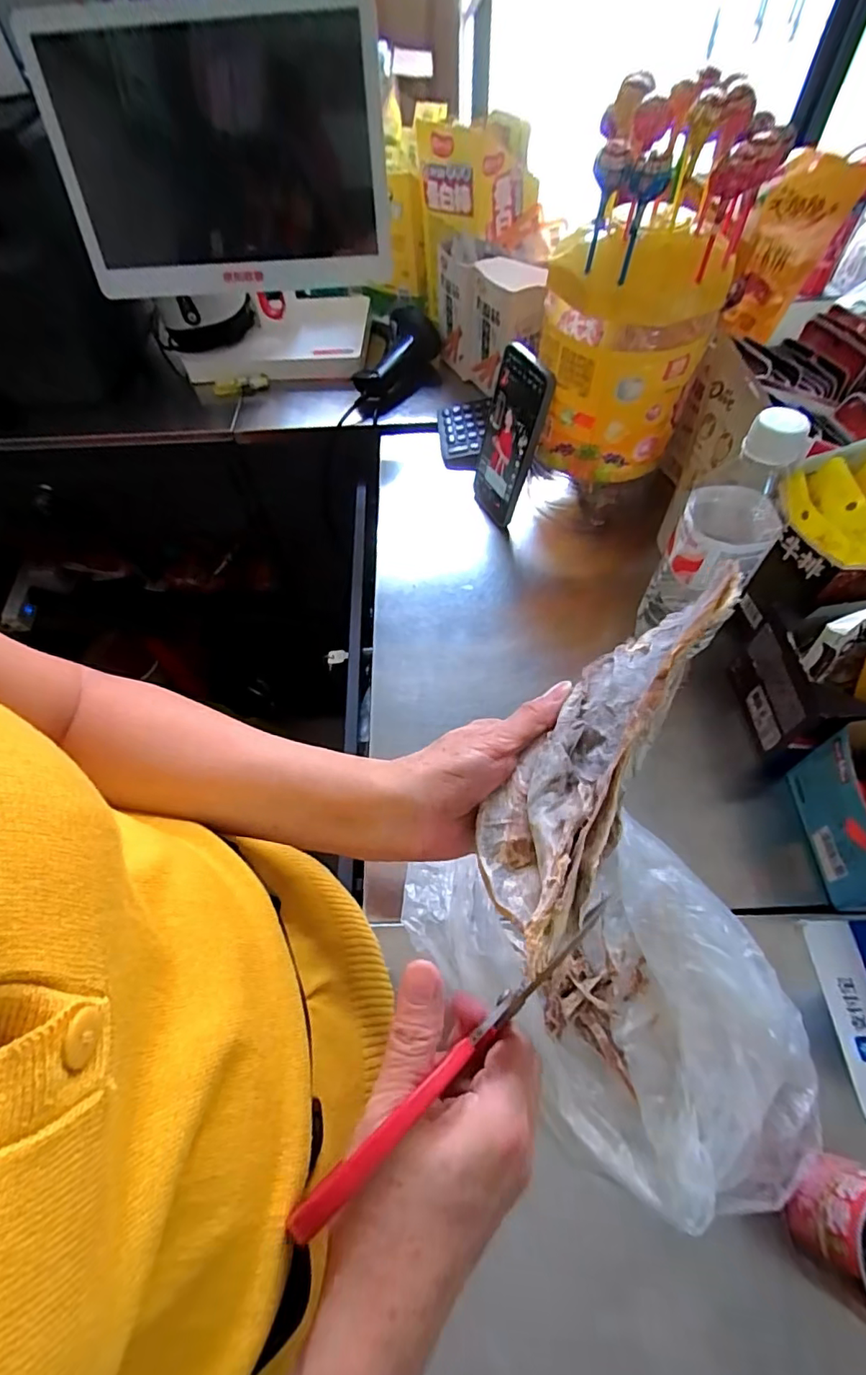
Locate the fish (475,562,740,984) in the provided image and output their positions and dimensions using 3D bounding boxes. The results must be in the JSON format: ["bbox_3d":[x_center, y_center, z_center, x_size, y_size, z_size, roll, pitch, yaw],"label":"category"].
[{"bbox_3d":[0.084,0.027,0.276,0.058,0.052,0.212,29,74,18],"label":"fish"}]

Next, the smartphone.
[{"bbox_3d":[0.074,-0.244,0.545,0.014,0.163,0.076,-24,65,-26],"label":"smartphone"}]

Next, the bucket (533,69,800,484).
[{"bbox_3d":[0.167,-0.318,0.449,0.129,0.247,0.130,15,60,11],"label":"bucket"}]

